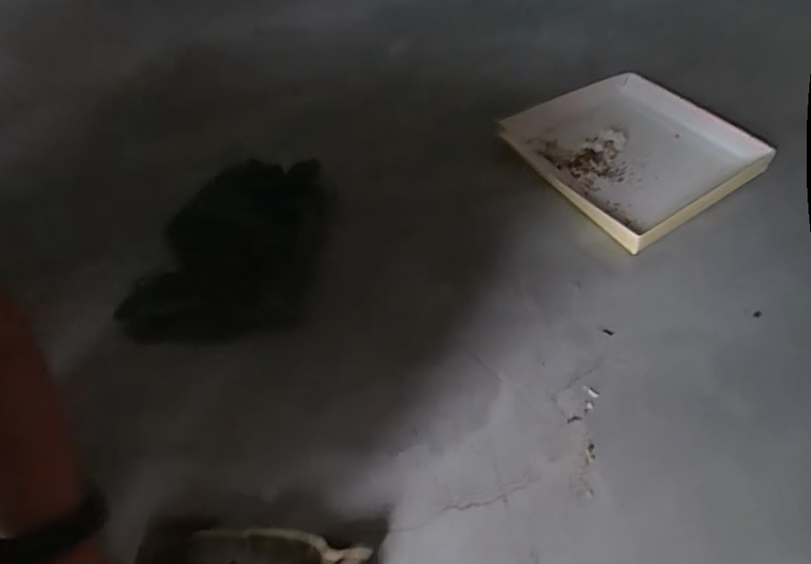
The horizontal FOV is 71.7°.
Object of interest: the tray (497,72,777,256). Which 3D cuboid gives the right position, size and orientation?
[{"bbox_3d":[0.293,-0.177,0.722,0.260,0.031,0.246,-31,57,-20],"label":"tray"}]

